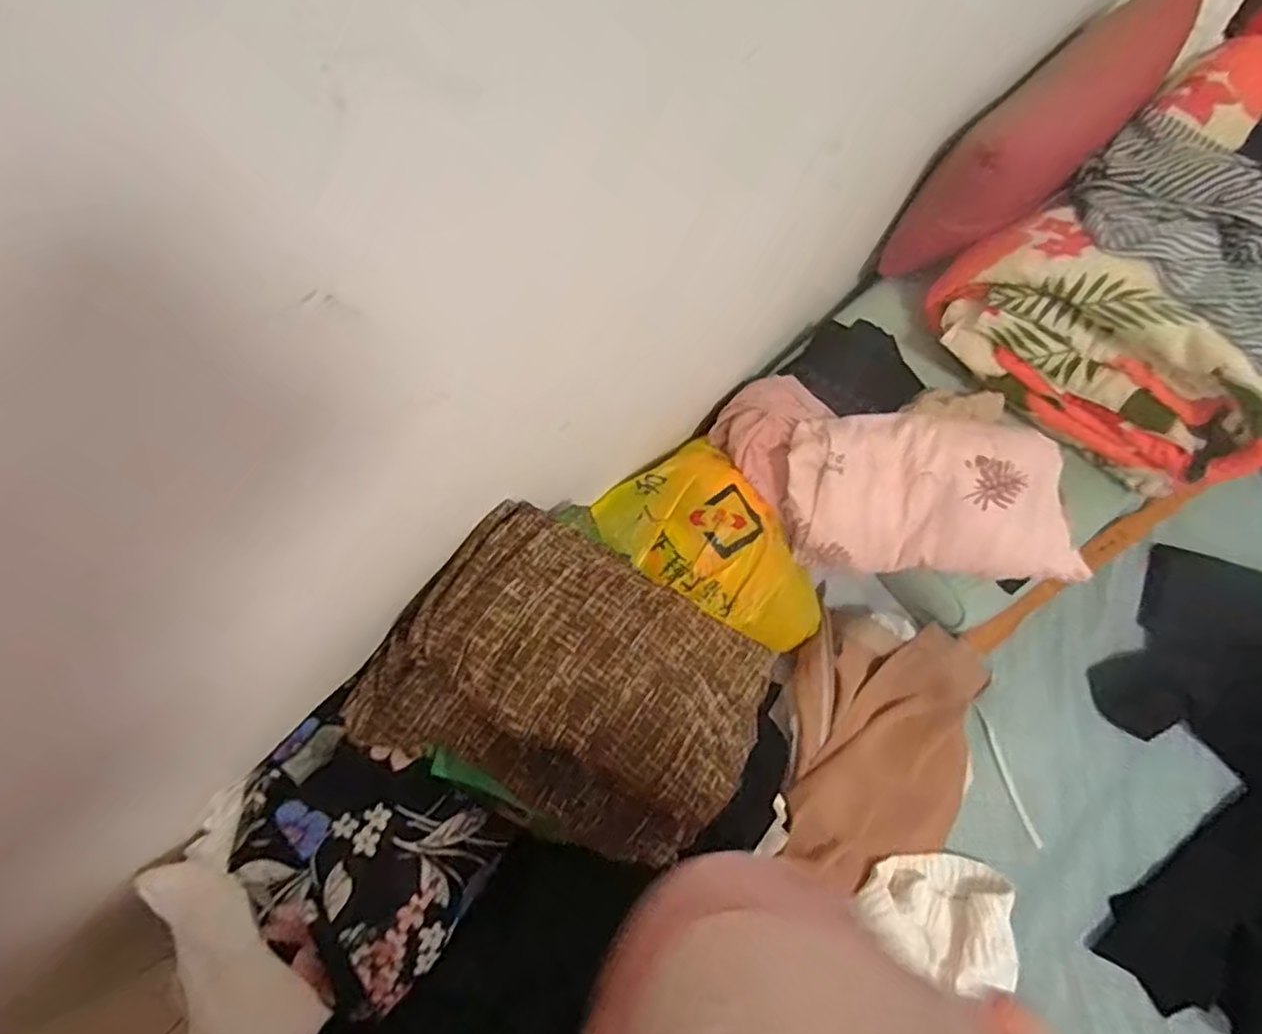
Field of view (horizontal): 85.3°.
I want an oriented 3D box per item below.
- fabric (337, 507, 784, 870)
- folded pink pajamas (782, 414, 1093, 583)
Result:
[{"bbox_3d":[-0.044,0.111,0.464,0.259,0.079,0.190,25,77,6],"label":"fabric"},{"bbox_3d":[0.307,-0.022,0.714,0.294,0.085,0.163,3,92,3],"label":"folded pink pajamas"}]

